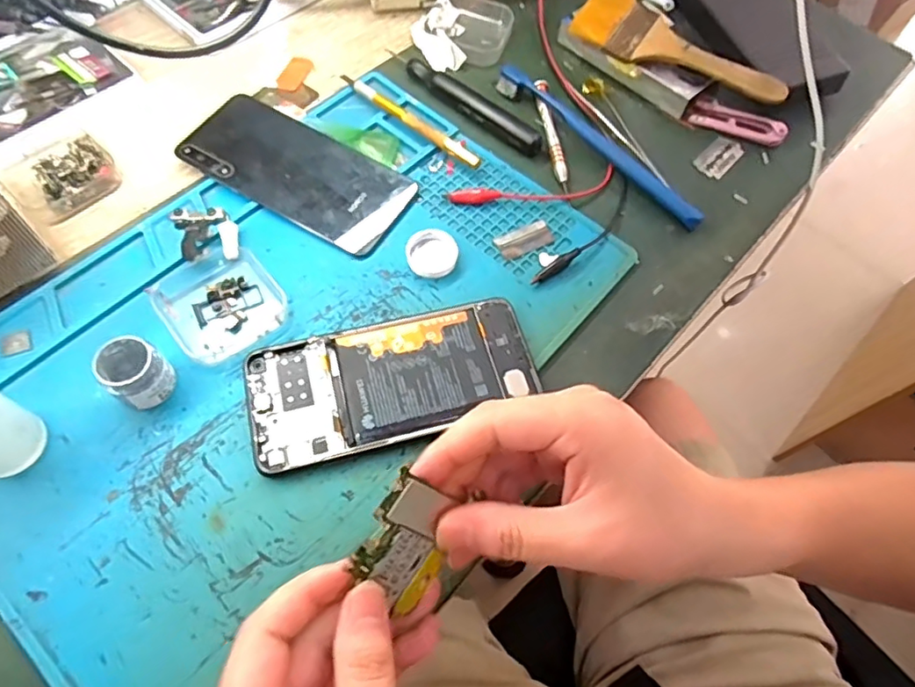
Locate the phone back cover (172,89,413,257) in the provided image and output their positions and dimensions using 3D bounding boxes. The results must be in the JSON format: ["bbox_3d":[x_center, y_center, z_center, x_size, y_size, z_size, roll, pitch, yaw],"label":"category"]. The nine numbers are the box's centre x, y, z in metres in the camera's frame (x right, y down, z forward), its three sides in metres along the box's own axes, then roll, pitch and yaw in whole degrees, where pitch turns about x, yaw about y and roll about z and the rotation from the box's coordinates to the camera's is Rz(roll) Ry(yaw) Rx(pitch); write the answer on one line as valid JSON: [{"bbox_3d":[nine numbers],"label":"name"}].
[{"bbox_3d":[-0.109,-0.118,0.389,0.152,0.009,0.071,28,64,10],"label":"phone back cover"}]

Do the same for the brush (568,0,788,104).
[{"bbox_3d":[0.163,-0.217,0.432,0.161,0.010,0.058,38,72,13],"label":"brush"}]

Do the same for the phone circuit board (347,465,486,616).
[{"bbox_3d":[-0.021,0.082,0.234,0.037,0.004,0.054,28,91,-24],"label":"phone circuit board"}]

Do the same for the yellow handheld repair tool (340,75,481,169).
[{"bbox_3d":[-0.035,-0.162,0.414,0.127,0.012,0.011,38,66,15],"label":"yellow handheld repair tool"}]

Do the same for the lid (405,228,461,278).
[{"bbox_3d":[-0.016,-0.057,0.364,0.032,0.008,0.033,2,63,-3],"label":"lid"}]

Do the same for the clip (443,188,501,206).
[{"bbox_3d":[0.011,-0.099,0.386,0.038,0.009,0.011,-7,62,-7],"label":"clip"}]

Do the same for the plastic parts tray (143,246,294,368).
[{"bbox_3d":[-0.138,-0.024,0.336,0.063,0.011,0.066,-34,70,-19],"label":"plastic parts tray"}]

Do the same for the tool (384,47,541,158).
[{"bbox_3d":[0.004,-0.183,0.428,0.144,0.012,0.017,41,67,16],"label":"tool"}]

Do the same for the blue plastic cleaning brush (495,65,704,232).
[{"bbox_3d":[0.100,-0.146,0.415,0.017,0.018,0.187,-40,72,-21],"label":"blue plastic cleaning brush"}]

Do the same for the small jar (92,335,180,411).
[{"bbox_3d":[-0.170,0.015,0.304,0.031,0.029,0.029,2,63,-3],"label":"small jar"}]

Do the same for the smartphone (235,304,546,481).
[{"bbox_3d":[-0.036,0.021,0.320,0.156,0.009,0.070,-12,64,-10],"label":"smartphone"}]

